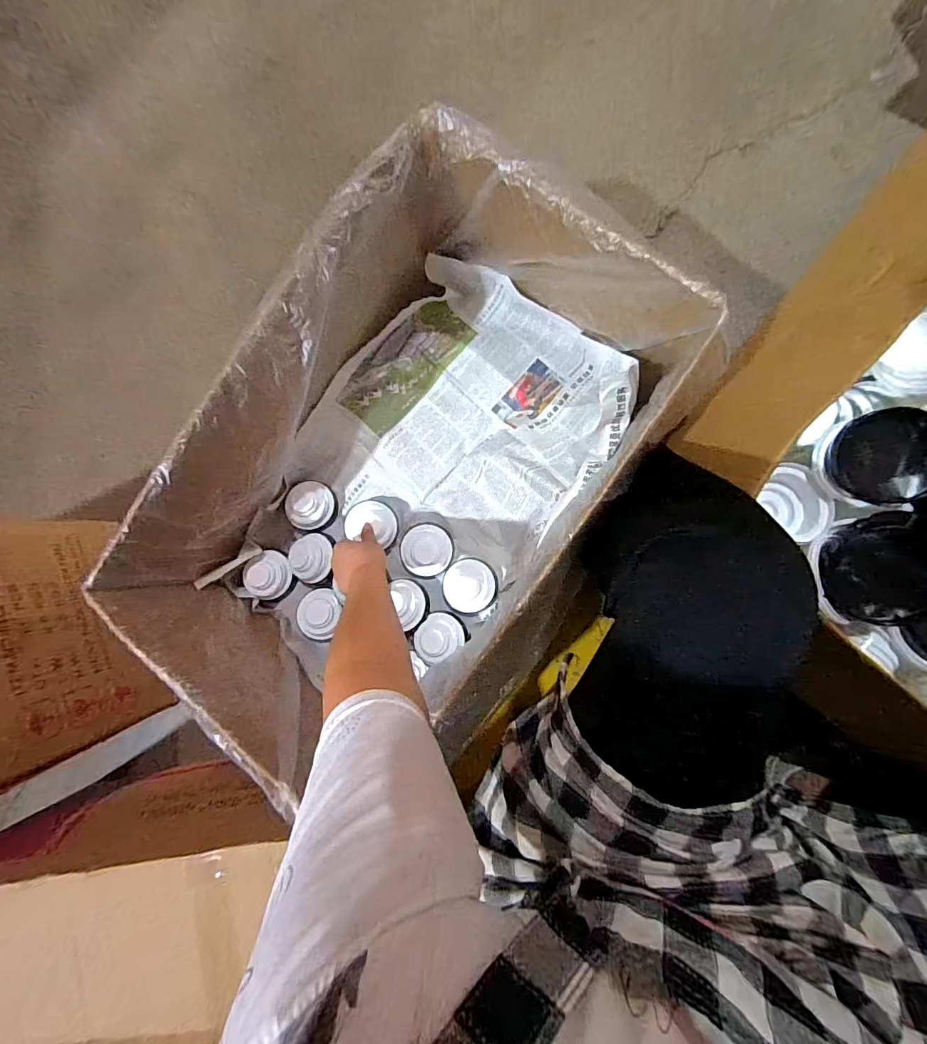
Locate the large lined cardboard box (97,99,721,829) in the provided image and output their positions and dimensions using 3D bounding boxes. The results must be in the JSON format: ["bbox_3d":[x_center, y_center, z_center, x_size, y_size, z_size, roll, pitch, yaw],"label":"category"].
[{"bbox_3d":[-0.072,-0.054,0.606,0.434,0.276,0.665,39,93,9],"label":"large lined cardboard box"}]

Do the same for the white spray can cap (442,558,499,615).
[{"bbox_3d":[0.010,0.101,0.700,0.084,0.049,0.082,-1,86,9],"label":"white spray can cap"}]

